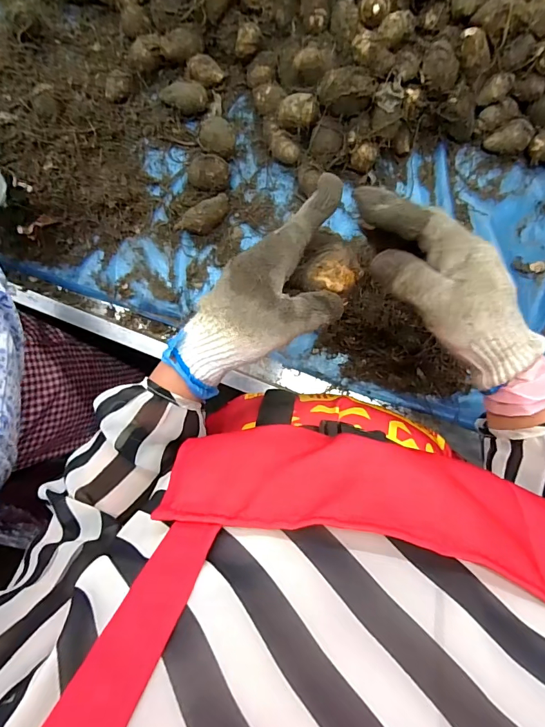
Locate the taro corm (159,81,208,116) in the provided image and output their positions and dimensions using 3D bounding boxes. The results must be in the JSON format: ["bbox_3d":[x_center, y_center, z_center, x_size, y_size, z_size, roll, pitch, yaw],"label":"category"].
[{"bbox_3d":[-0.108,-0.319,0.489,0.058,0.027,0.028,1,88,2],"label":"taro corm"}]

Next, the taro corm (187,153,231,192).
[{"bbox_3d":[-0.077,-0.227,0.485,0.046,0.034,0.036,8,89,2],"label":"taro corm"}]

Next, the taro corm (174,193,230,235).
[{"bbox_3d":[-0.081,-0.177,0.489,0.071,0.026,0.029,-38,87,1],"label":"taro corm"}]

